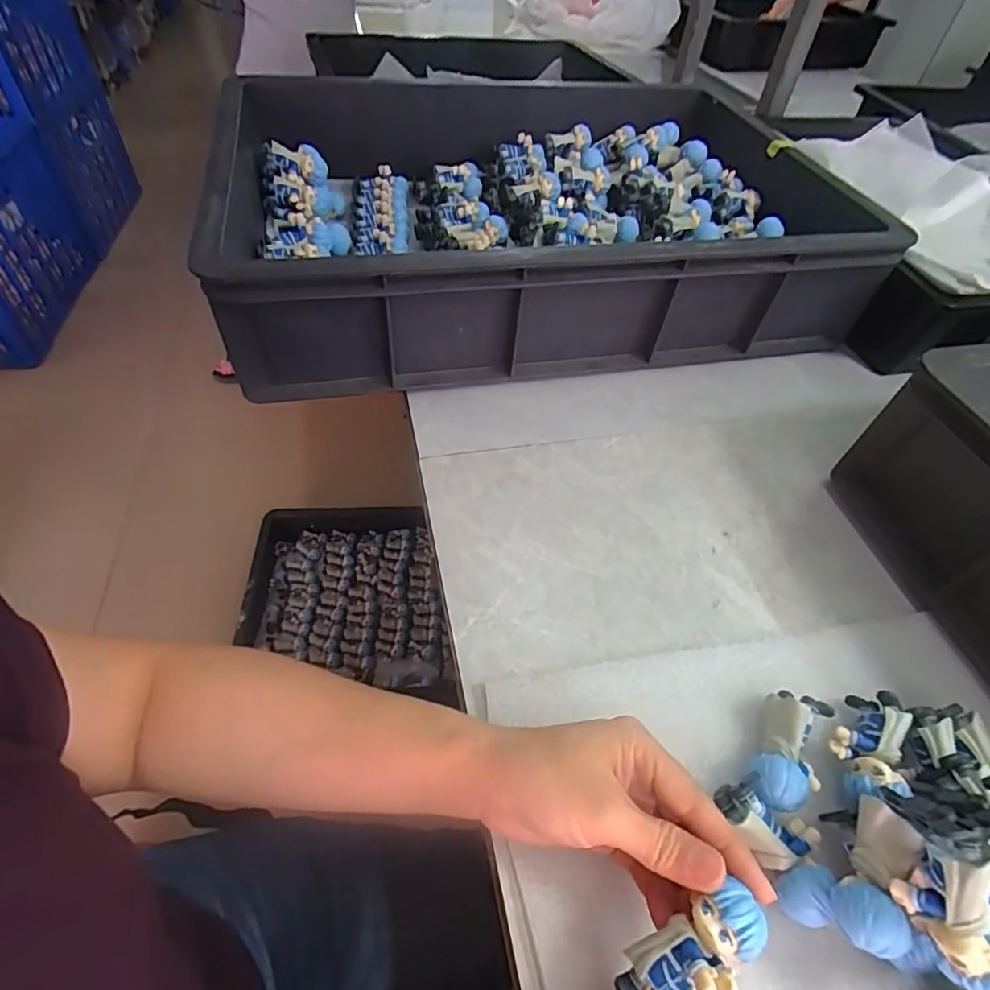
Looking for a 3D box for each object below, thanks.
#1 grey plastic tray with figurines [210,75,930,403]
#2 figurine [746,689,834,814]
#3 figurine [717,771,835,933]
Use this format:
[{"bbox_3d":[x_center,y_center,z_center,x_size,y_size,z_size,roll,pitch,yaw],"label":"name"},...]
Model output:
[{"bbox_3d":[0.026,-0.314,0.568,0.567,0.125,0.418,-10,52,-11],"label":"grey plastic tray with figurines"},{"bbox_3d":[0.159,0.139,0.289,0.036,0.026,0.065,31,55,18],"label":"figurine"},{"bbox_3d":[0.138,0.170,0.261,0.036,0.029,0.061,-25,58,-23],"label":"figurine"}]

